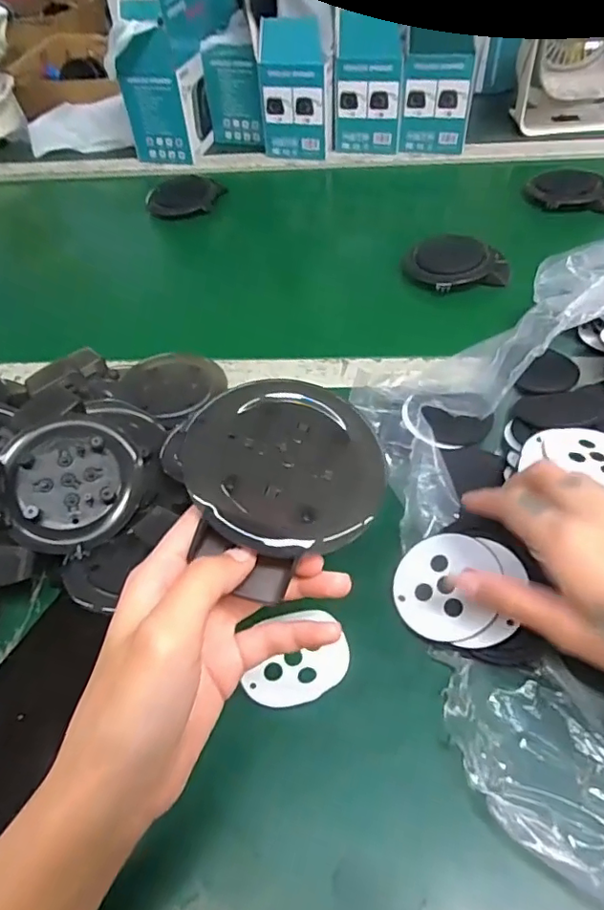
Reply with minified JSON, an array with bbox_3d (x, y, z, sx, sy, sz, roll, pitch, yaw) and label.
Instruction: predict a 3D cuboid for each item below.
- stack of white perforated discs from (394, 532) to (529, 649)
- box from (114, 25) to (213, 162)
[{"bbox_3d":[0.088,0.076,0.315,0.069,0.005,0.062,8,66,31],"label":"stack of white perforated discs"},{"bbox_3d":[-0.182,-0.477,0.727,0.086,0.142,0.091,12,52,13],"label":"box"}]

